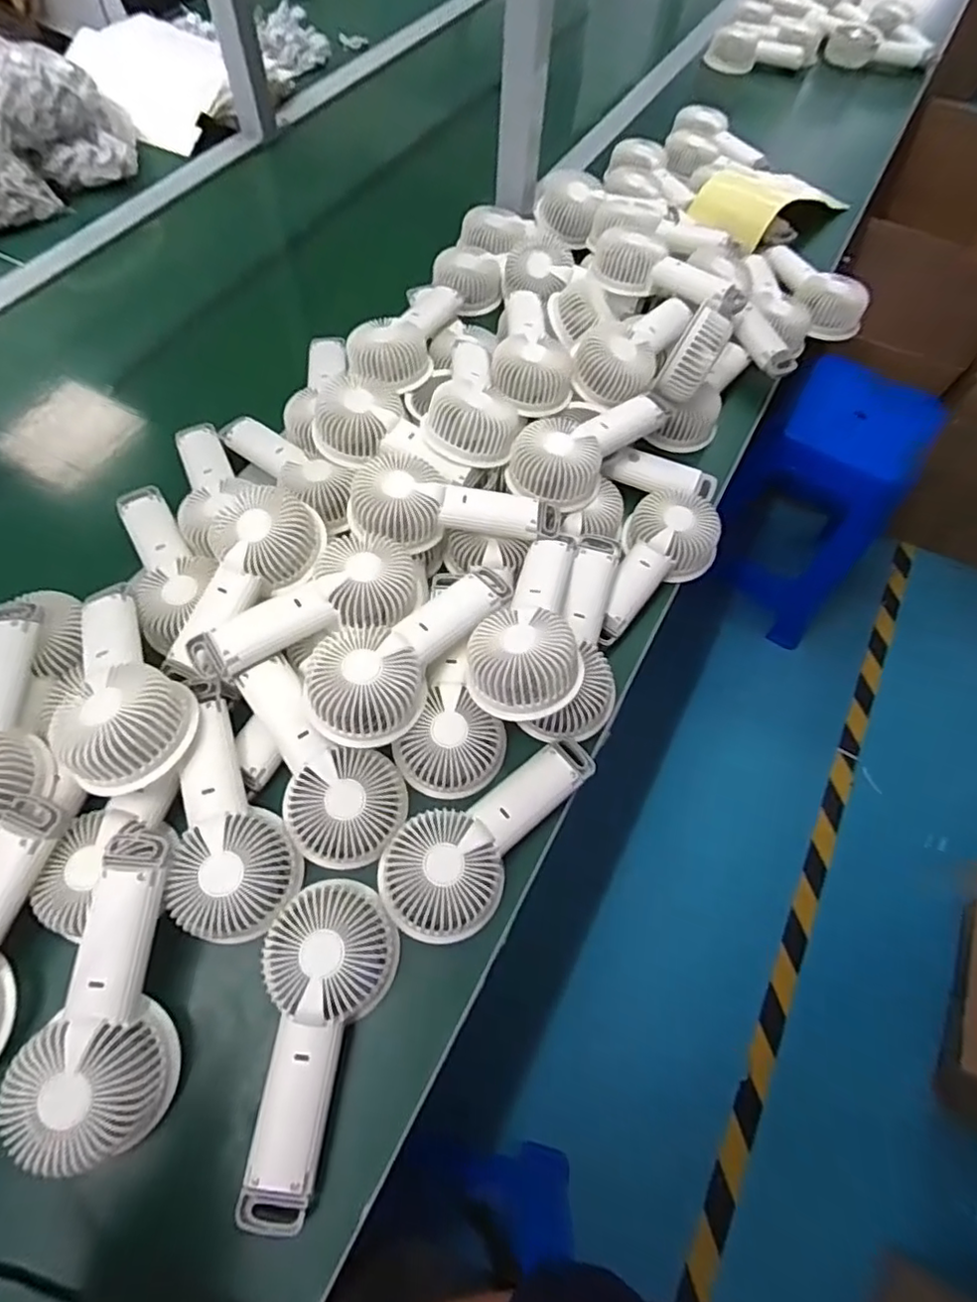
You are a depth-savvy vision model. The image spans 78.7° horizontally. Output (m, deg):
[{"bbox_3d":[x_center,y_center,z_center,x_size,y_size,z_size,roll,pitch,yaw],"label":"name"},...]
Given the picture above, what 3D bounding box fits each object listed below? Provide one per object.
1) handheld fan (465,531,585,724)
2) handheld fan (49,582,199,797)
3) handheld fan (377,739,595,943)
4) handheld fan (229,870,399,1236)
[{"bbox_3d":[0.038,-0.030,0.486,0.087,0.049,0.186,8,47,12],"label":"handheld fan"},{"bbox_3d":[-0.274,0.022,0.440,0.087,0.056,0.166,-23,55,-13],"label":"handheld fan"},{"bbox_3d":[0.003,0.128,0.436,0.187,0.039,0.084,-39,72,-19],"label":"handheld fan"},{"bbox_3d":[-0.110,0.245,0.379,0.087,0.049,0.188,3,64,-1],"label":"handheld fan"}]

